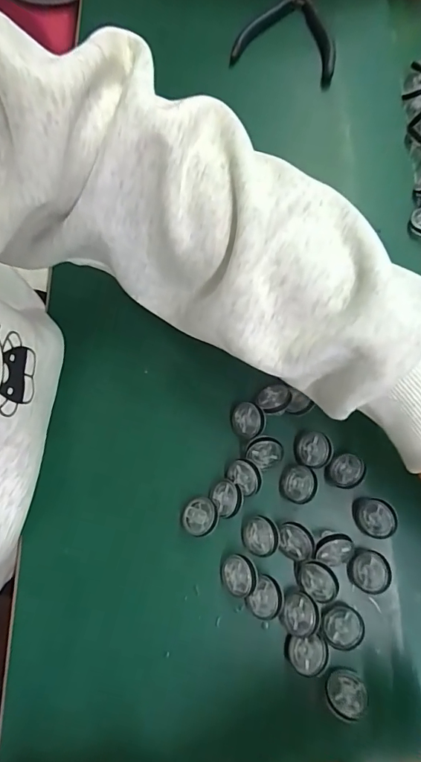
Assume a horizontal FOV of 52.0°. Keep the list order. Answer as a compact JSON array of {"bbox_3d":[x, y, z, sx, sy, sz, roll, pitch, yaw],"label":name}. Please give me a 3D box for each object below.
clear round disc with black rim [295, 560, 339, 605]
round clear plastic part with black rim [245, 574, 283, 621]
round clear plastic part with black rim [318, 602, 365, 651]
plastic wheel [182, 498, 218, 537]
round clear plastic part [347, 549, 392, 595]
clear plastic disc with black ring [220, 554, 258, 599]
[{"bbox_3d":[0.067,0.124,0.269,0.027,0.005,0.020,37,77,10],"label":"clear round disc with black rim"},{"bbox_3d":[0.035,0.137,0.274,0.020,0.014,0.024,28,76,8],"label":"round clear plastic part with black rim"},{"bbox_3d":[0.080,0.149,0.264,0.025,0.005,0.025,-9,47,9],"label":"round clear plastic part with black rim"},{"bbox_3d":[-0.007,0.091,0.289,0.023,0.014,0.025,0,73,0],"label":"plastic wheel"},{"bbox_3d":[0.101,0.120,0.273,0.025,0.006,0.024,13,84,29],"label":"round clear plastic part"},{"bbox_3d":[0.019,0.124,0.277,0.024,0.008,0.024,-5,77,24],"label":"clear plastic disc with black ring"}]

